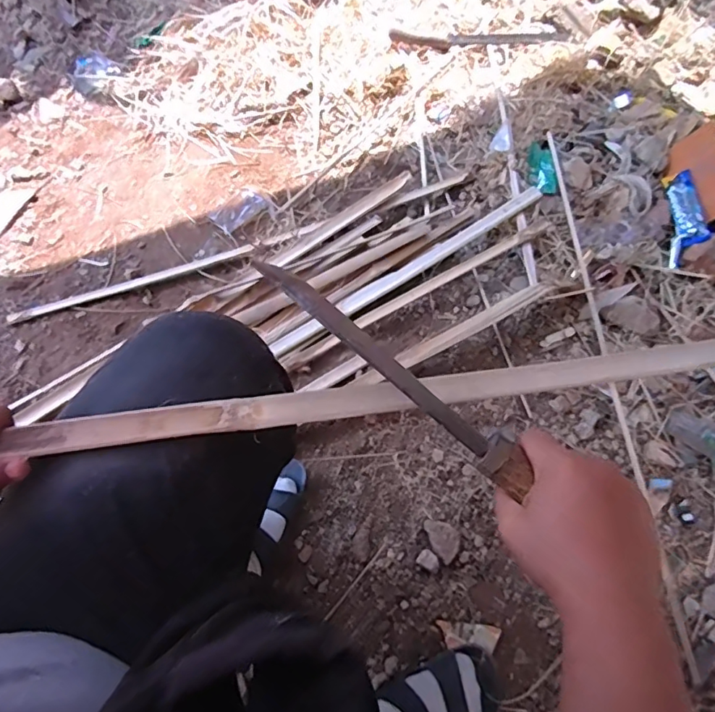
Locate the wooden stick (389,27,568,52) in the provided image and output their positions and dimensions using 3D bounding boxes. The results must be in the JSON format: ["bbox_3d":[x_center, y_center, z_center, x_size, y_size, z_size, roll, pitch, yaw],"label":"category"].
[{"bbox_3d":[0.270,-0.710,1.170,0.384,0.024,0.067,3,64,-1],"label":"wooden stick"}]

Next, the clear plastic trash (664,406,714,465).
[{"bbox_3d":[0.555,0.121,0.832,0.099,0.033,0.069,39,71,15],"label":"clear plastic trash"}]

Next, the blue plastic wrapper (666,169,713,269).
[{"bbox_3d":[0.600,-0.256,0.947,0.060,0.016,0.202,-5,61,36],"label":"blue plastic wrapper"}]

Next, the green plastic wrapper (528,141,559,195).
[{"bbox_3d":[0.361,-0.368,1.025,0.055,0.011,0.119,-1,67,0],"label":"green plastic wrapper"}]

